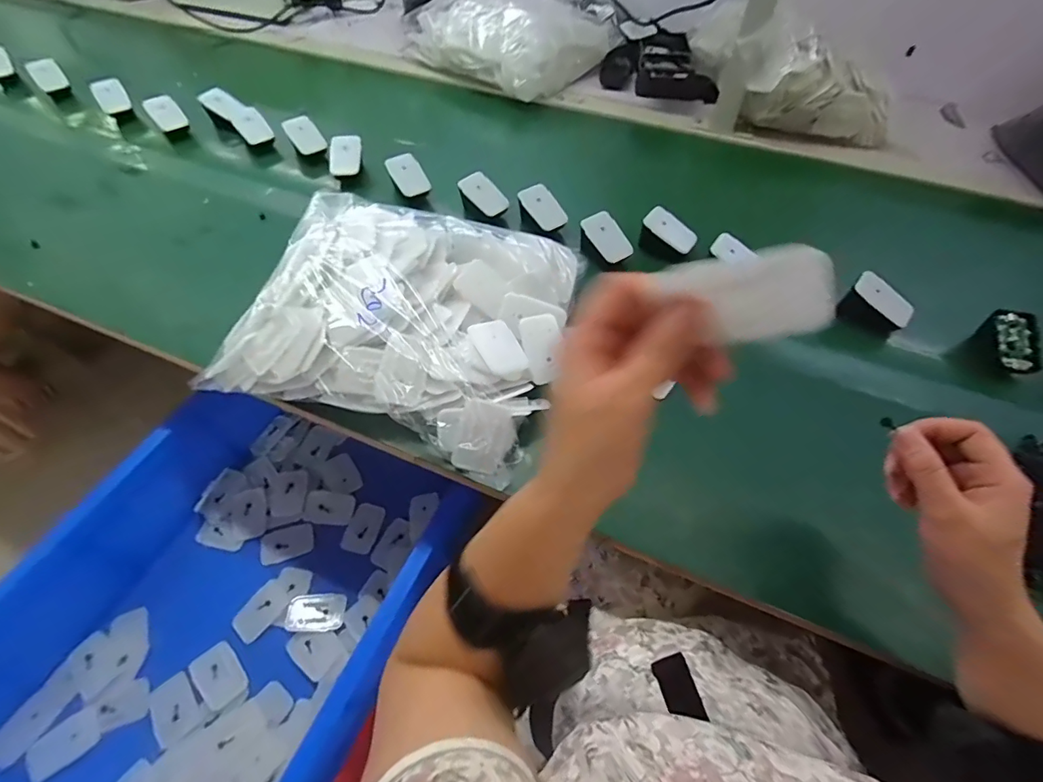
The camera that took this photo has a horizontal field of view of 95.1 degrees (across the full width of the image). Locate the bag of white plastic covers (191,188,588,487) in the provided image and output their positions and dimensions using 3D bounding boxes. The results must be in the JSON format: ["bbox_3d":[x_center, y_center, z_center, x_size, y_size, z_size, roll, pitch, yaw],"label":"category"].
[{"bbox_3d":[-0.115,-0.088,0.512,0.328,0.076,0.282,17,58,10],"label":"bag of white plastic covers"}]

